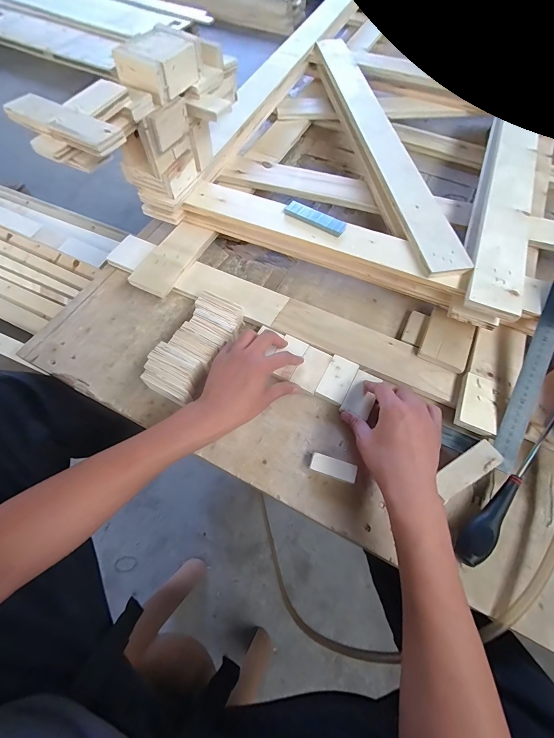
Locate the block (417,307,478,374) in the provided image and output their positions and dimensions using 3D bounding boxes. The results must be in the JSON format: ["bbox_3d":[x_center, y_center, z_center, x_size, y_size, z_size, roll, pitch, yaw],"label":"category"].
[{"bbox_3d":[0.274,-0.050,0.494,0.071,0.009,0.108,27,65,13],"label":"block"}]

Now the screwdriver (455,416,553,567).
[{"bbox_3d":[0.325,0.129,0.408,0.301,0.031,0.030,-39,69,-19],"label":"screwdriver"}]

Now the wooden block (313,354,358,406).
[{"bbox_3d":[0.091,0.017,0.470,0.042,0.017,0.071,26,65,12],"label":"wooden block"}]

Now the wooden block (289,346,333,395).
[{"bbox_3d":[0.053,0.002,0.480,0.041,0.017,0.069,26,65,12],"label":"wooden block"}]

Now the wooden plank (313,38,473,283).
[{"bbox_3d":[0.198,-0.492,0.638,0.067,0.032,0.771,-8,65,-5],"label":"wooden plank"}]

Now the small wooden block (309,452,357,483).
[{"bbox_3d":[0.074,0.132,0.409,0.059,0.020,0.024,17,64,8],"label":"small wooden block"}]

